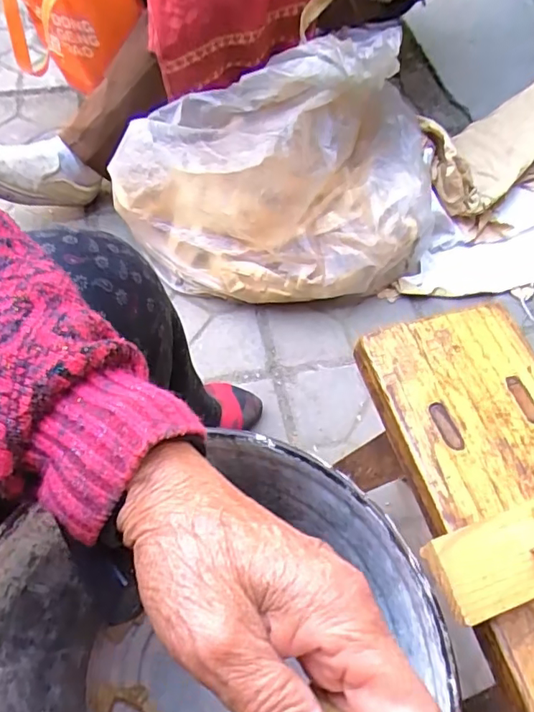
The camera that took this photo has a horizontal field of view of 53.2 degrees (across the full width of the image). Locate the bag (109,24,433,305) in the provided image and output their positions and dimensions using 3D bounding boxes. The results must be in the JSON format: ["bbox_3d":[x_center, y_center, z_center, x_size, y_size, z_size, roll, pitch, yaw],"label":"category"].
[{"bbox_3d":[0.033,-0.285,0.840,0.450,0.232,0.398,22,61,10],"label":"bag"}]

